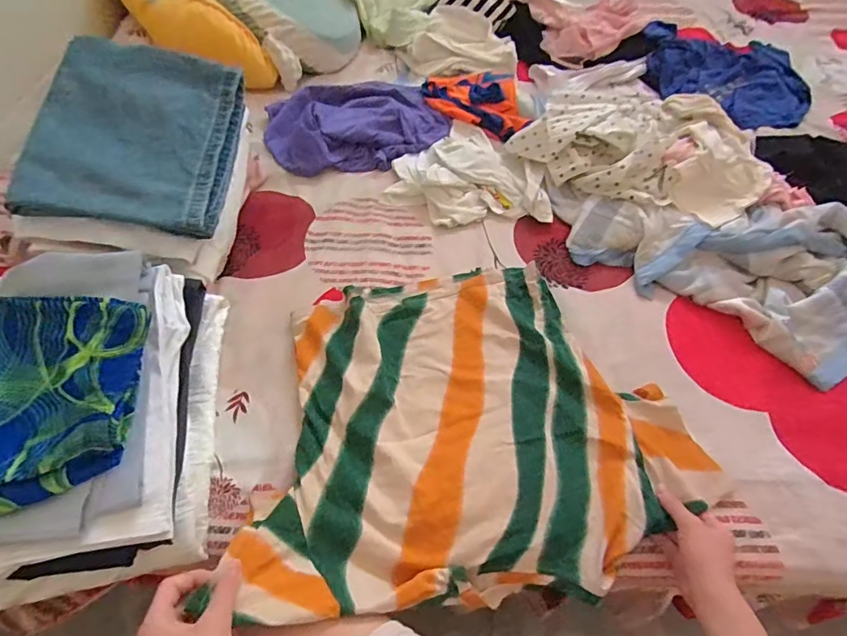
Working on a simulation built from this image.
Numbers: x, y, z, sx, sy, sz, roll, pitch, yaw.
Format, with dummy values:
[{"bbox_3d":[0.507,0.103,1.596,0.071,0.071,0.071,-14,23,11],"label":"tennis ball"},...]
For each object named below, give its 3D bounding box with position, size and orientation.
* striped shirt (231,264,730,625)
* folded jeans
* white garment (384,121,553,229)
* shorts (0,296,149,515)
[{"bbox_3d":[0.082,0.108,0.645,0.544,0.101,0.459,-3,56,-5],"label":"striped shirt"},{"bbox_3d":[-0.408,-0.265,0.697,0.251,0.039,0.291,7,72,-14],"label":"folded jeans"},{"bbox_3d":[0.090,-0.293,0.952,0.299,0.052,0.267,3,55,-2],"label":"white garment"},{"bbox_3d":[-0.392,0.080,0.506,0.164,0.045,0.217,-4,55,-6],"label":"shorts"}]

